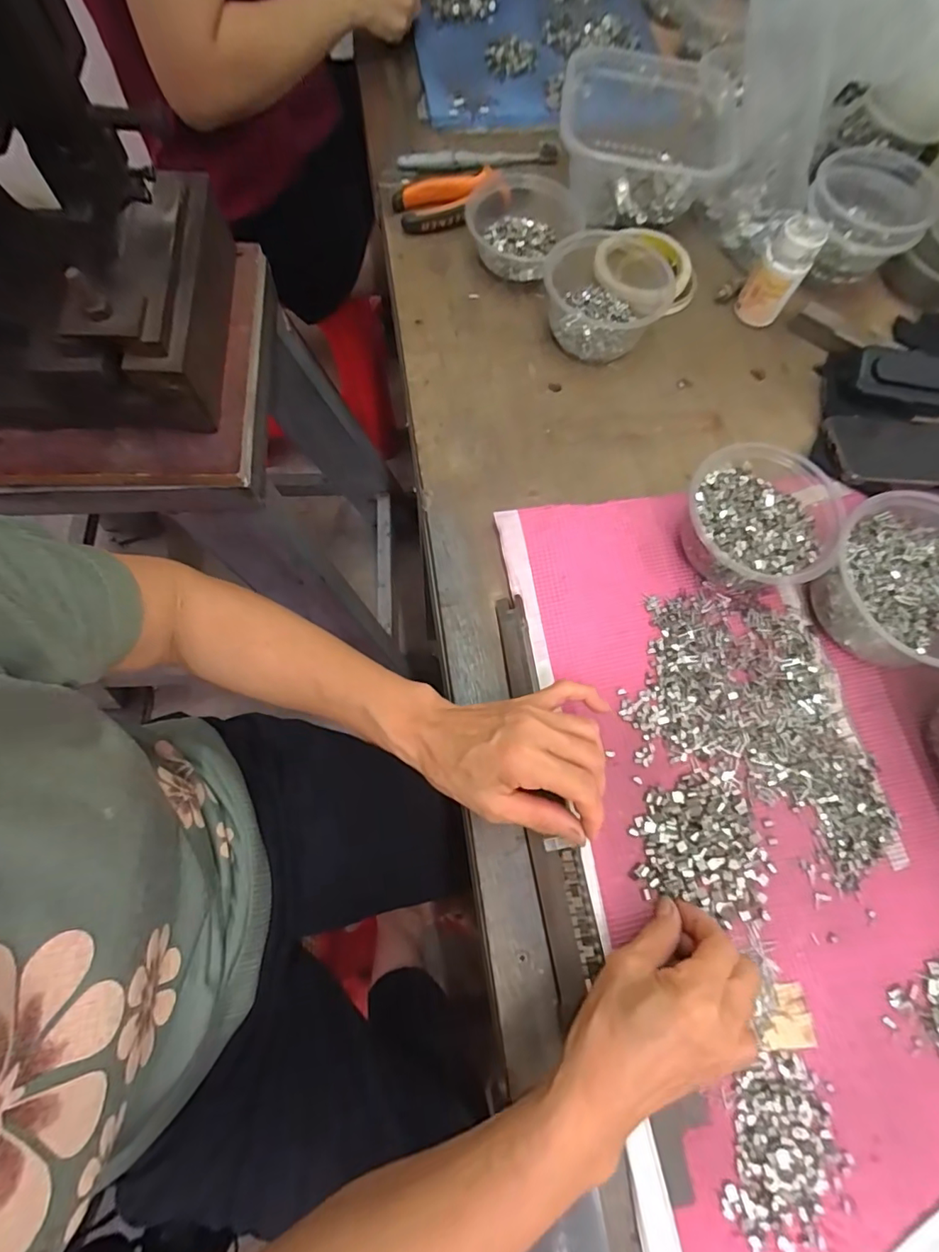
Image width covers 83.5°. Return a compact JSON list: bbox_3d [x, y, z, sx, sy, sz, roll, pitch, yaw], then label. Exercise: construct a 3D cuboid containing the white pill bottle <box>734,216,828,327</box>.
[{"bbox_3d":[0.296,-0.337,0.506,0.043,0.083,0.042,29,73,8],"label":"white pill bottle"}]

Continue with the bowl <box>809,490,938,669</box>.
[{"bbox_3d":[0.335,-0.030,0.399,0.123,0.068,0.127,1,71,-2],"label":"bowl"}]

